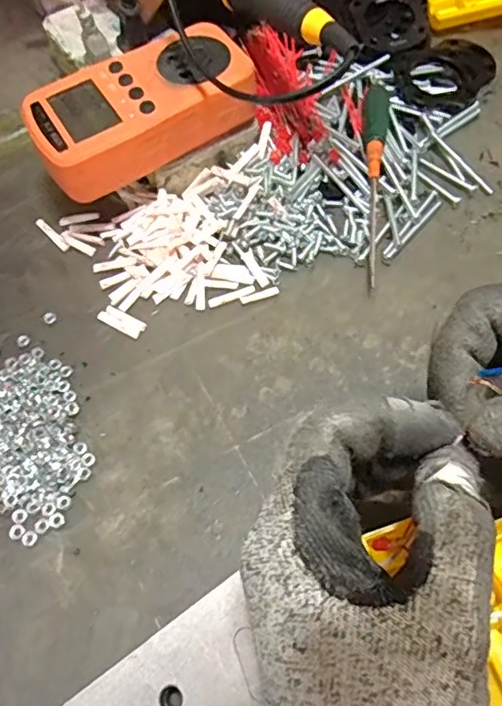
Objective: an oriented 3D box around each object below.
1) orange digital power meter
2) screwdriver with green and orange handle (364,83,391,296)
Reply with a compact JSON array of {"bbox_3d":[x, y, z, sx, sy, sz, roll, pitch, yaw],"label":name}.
[{"bbox_3d":[-0.063,-0.141,0.323,0.126,0.039,0.067,-31,65,-12],"label":"orange digital power meter"},{"bbox_3d":[0.075,-0.114,0.346,0.015,0.018,0.161,7,63,8],"label":"screwdriver with green and orange handle"}]

